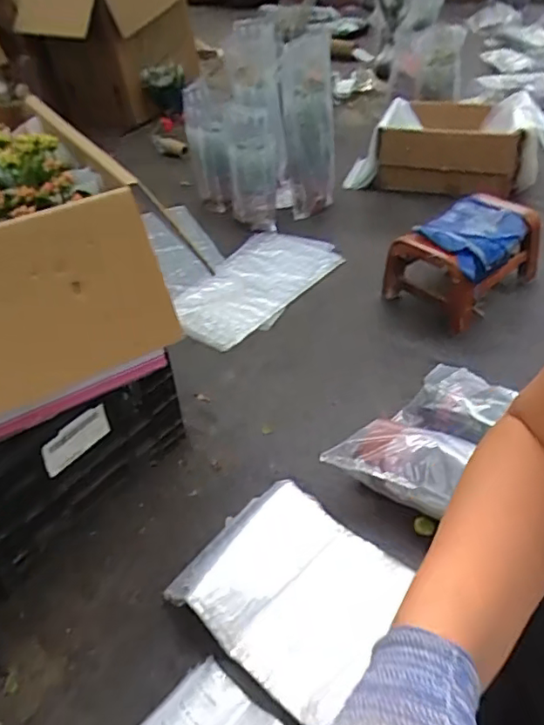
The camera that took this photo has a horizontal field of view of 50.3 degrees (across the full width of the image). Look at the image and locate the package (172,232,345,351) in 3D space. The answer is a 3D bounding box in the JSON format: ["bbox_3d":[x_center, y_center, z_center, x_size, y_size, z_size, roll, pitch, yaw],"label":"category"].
[{"bbox_3d":[-0.053,-0.211,1.490,0.293,0.035,0.485,27,47,30],"label":"package"}]

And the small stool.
[{"bbox_3d":[0.447,-0.243,1.352,0.324,0.187,0.210,-32,47,-29],"label":"small stool"}]

